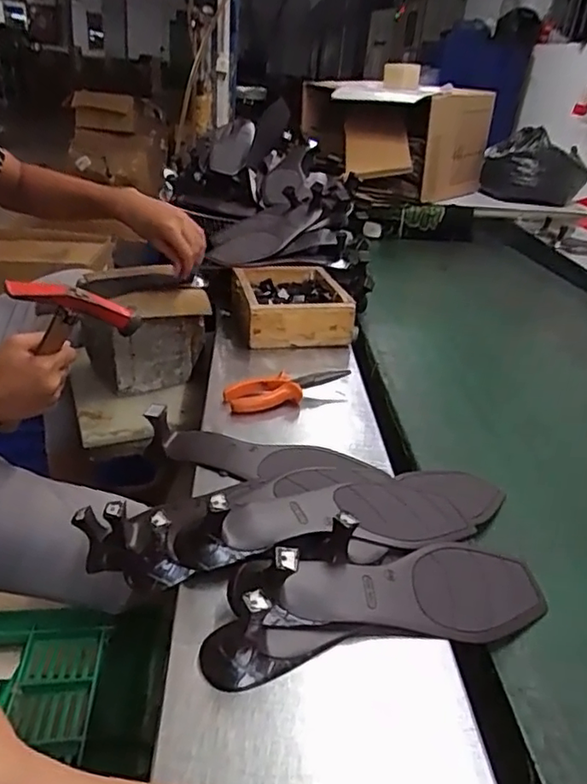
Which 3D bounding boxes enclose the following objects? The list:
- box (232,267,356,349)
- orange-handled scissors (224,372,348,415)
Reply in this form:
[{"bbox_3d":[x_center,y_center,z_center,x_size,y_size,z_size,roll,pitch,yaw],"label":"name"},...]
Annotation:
[{"bbox_3d":[-0.008,-0.127,0.897,0.155,0.074,0.182,-1,30,-14],"label":"box"},{"bbox_3d":[-0.006,0.000,0.712,0.152,0.033,0.054,-12,30,-21],"label":"orange-handled scissors"}]

